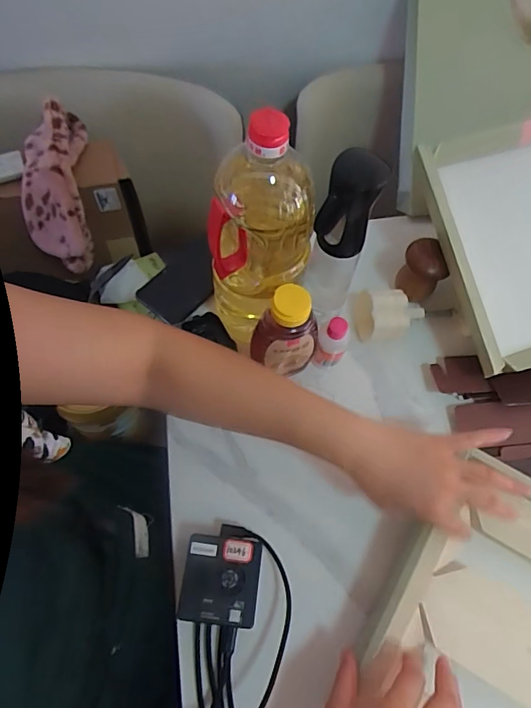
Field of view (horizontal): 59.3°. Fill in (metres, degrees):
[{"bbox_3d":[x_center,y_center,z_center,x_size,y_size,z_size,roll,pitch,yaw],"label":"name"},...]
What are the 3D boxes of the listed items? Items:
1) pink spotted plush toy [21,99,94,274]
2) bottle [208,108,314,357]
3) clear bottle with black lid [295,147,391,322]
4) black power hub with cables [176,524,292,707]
[{"bbox_3d":[-0.298,-0.235,0.668,0.081,0.089,0.222,0,100,-3],"label":"pink spotted plush toy"},{"bbox_3d":[-0.006,-0.116,0.499,0.103,0.273,0.102,1,66,-2],"label":"bottle"},{"bbox_3d":[0.080,-0.115,0.529,0.058,0.235,0.059,19,66,6],"label":"clear bottle with black lid"},{"bbox_3d":[-0.035,0.292,0.439,0.105,0.058,0.237,6,66,0],"label":"black power hub with cables"}]

